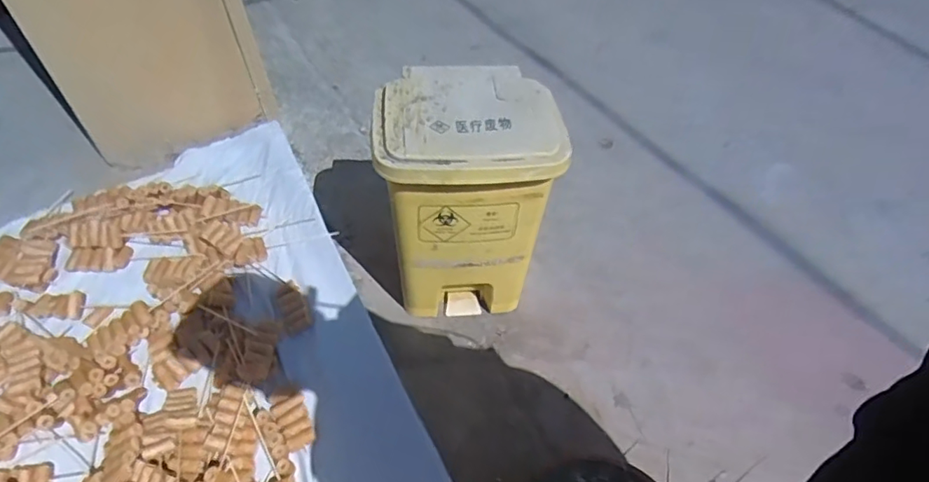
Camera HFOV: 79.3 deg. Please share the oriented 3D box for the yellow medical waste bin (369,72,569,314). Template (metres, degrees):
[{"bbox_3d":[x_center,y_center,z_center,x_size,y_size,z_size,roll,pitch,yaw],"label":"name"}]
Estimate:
[{"bbox_3d":[0.016,-0.074,1.215,0.346,0.521,0.284,-4,48,-1],"label":"yellow medical waste bin"}]

